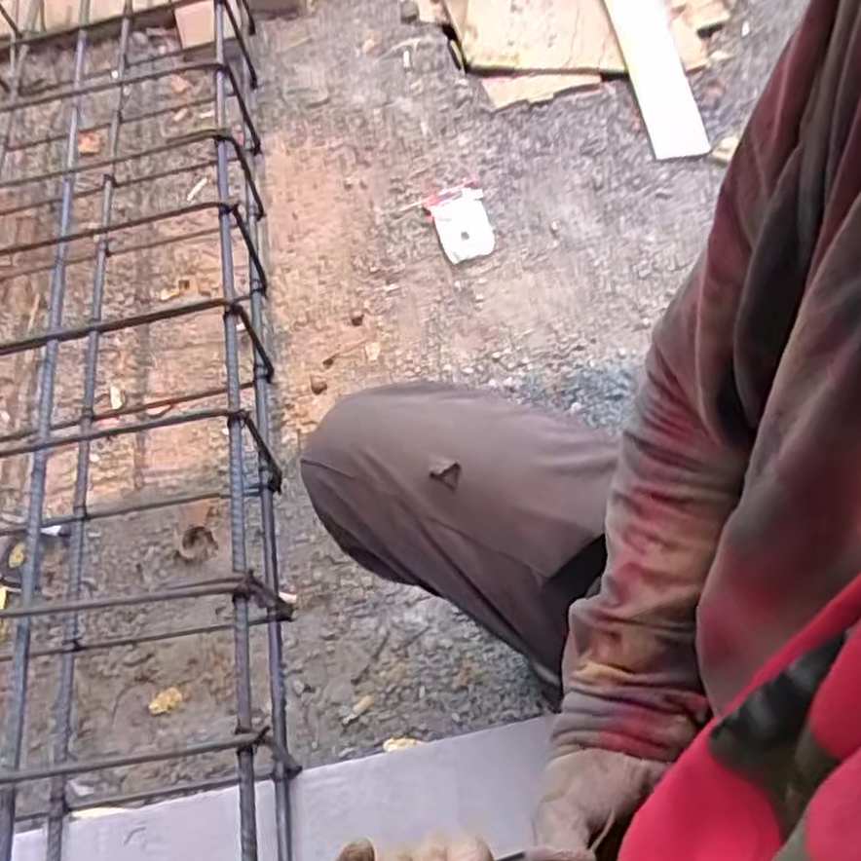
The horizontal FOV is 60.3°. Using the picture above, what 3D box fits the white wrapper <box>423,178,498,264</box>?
[{"bbox_3d":[0.045,-0.297,1.053,0.081,0.014,0.127,-15,68,-11],"label":"white wrapper"}]

